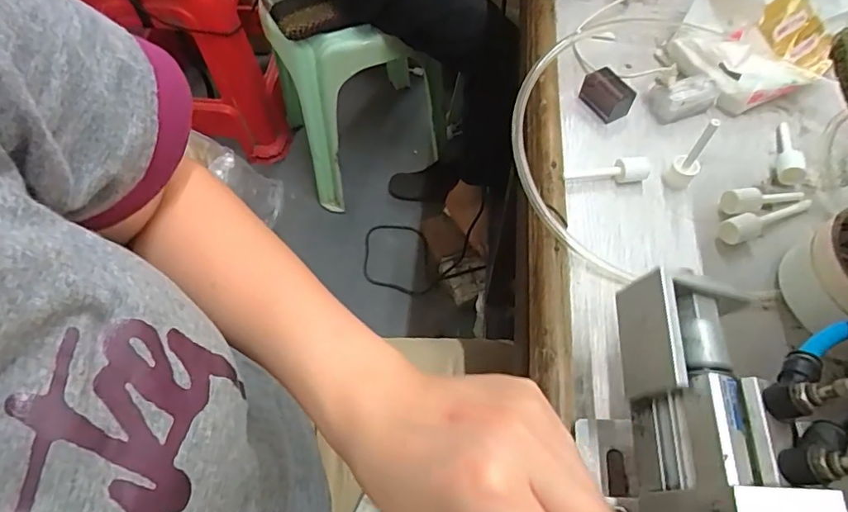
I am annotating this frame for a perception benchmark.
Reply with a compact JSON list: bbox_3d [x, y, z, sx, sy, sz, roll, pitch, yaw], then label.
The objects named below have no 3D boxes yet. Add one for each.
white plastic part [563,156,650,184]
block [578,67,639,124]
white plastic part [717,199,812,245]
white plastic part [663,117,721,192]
[{"bbox_3d":[0.139,-0.062,0.398,0.063,0.016,0.014,-8,60,-3],"label":"white plastic part"},{"bbox_3d":[0.152,-0.134,0.438,0.025,0.025,0.040,-28,64,-14],"label":"block"},{"bbox_3d":[0.248,-0.027,0.376,0.077,0.015,0.017,-19,62,-9],"label":"white plastic part"},{"bbox_3d":[0.192,-0.072,0.377,0.019,0.062,0.015,34,67,19],"label":"white plastic part"}]

